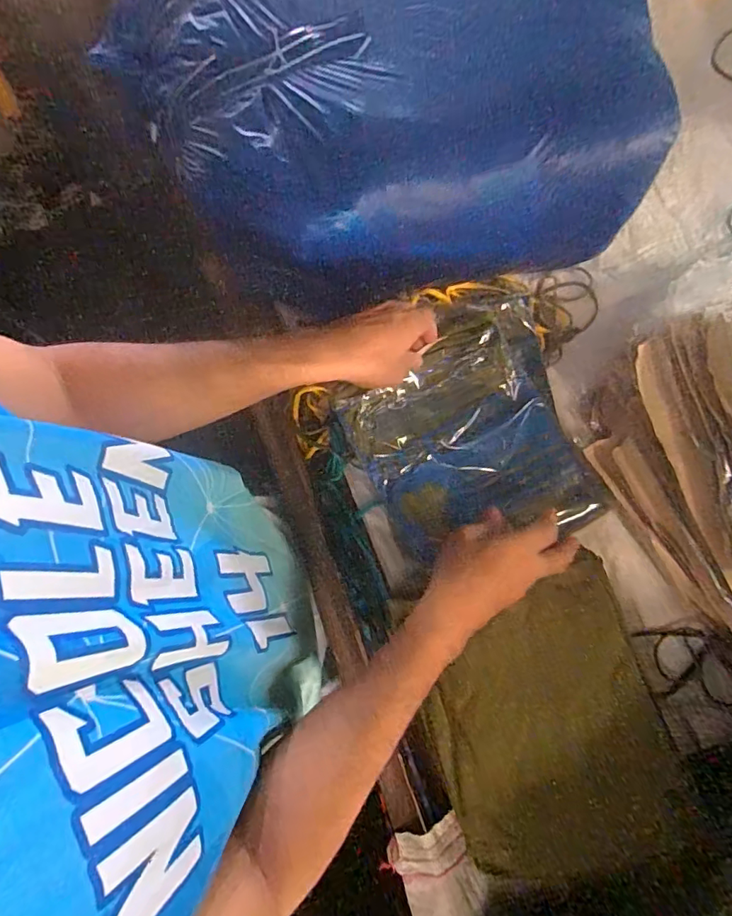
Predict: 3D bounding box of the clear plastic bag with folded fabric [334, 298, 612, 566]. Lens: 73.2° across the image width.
[{"bbox_3d":[0.110,-0.023,0.531,0.232,0.044,0.248,-20,80,-3],"label":"clear plastic bag with folded fabric"}]

